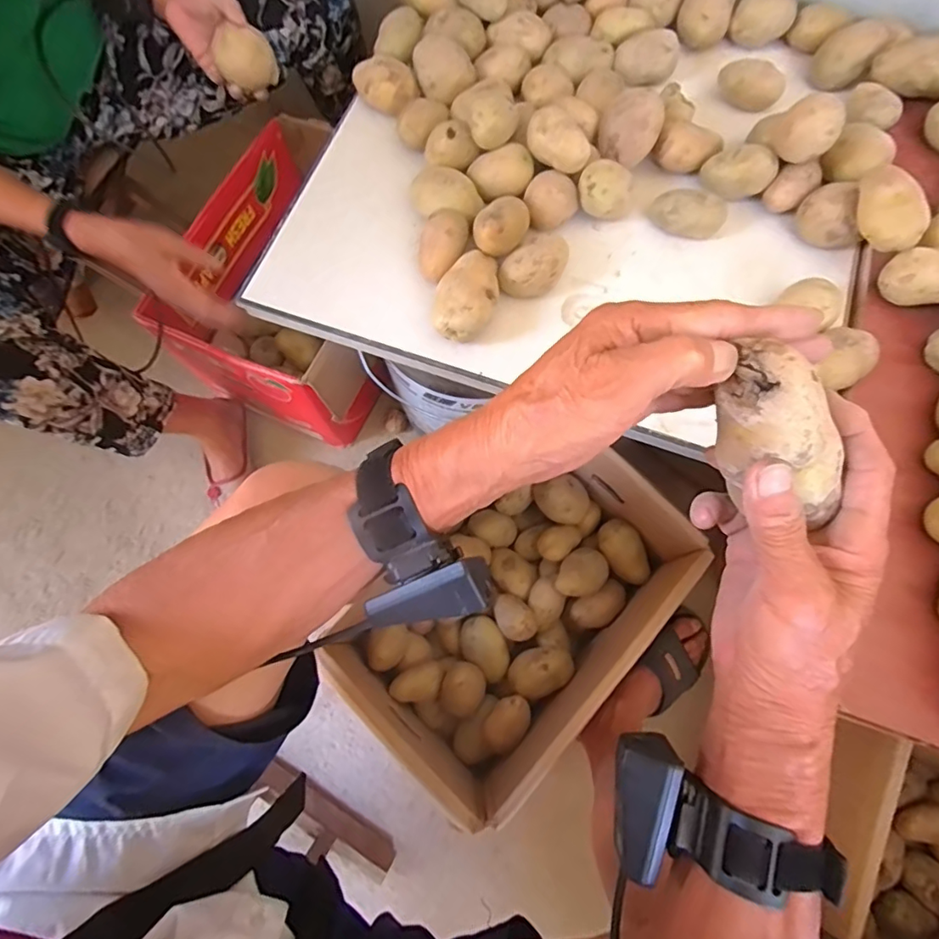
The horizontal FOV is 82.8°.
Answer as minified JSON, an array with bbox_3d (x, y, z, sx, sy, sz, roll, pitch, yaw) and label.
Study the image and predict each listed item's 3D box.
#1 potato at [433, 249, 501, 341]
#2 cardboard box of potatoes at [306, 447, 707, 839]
[{"bbox_3d":[-0.002,-0.166,0.515,0.056,0.047,0.089,15,73,3],"label":"potato"},{"bbox_3d":[0.075,0.169,0.692,0.245,0.184,0.427,42,76,11],"label":"cardboard box of potatoes"}]

